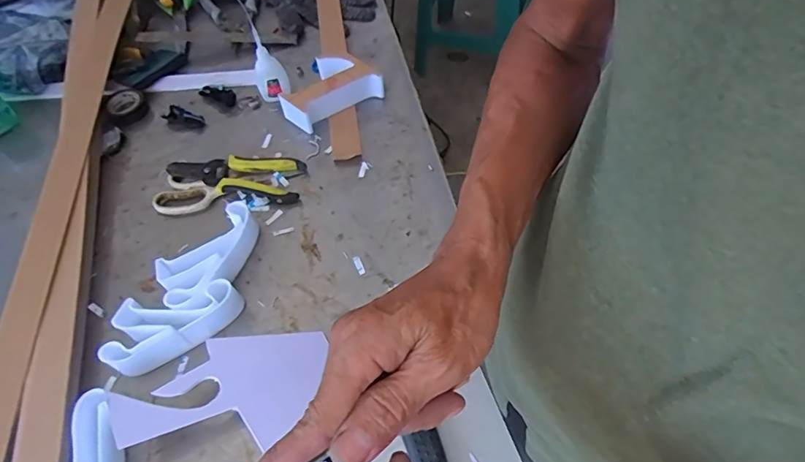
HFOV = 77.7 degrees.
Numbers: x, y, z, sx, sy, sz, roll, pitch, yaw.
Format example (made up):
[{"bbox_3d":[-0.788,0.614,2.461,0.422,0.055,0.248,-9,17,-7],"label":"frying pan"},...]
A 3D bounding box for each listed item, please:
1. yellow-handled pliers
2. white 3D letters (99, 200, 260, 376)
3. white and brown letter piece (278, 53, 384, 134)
[{"bbox_3d":[-0.213,-0.079,0.649,0.168,0.021,0.077,7,57,7],"label":"yellow-handled pliers"},{"bbox_3d":[-0.225,0.066,0.542,0.092,0.041,0.202,37,65,23],"label":"white 3D letters"},{"bbox_3d":[-0.108,-0.202,0.707,0.133,0.047,0.091,-29,60,-16],"label":"white and brown letter piece"}]

